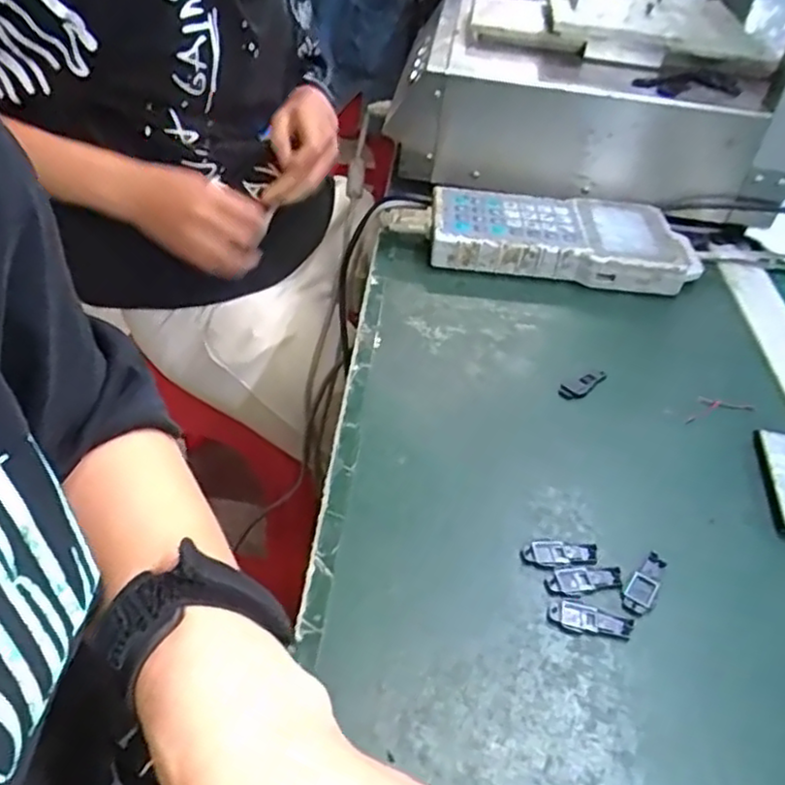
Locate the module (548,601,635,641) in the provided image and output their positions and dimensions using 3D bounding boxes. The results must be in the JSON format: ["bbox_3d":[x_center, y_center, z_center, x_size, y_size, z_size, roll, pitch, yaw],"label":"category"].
[{"bbox_3d":[0.096,0.109,0.340,0.040,0.004,0.016,9,41,4],"label":"module"}]

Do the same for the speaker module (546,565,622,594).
[{"bbox_3d":[0.098,0.093,0.357,0.038,0.004,0.015,-4,42,-10],"label":"speaker module"}]

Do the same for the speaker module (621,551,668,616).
[{"bbox_3d":[0.128,0.097,0.357,0.014,0.004,0.040,28,46,24],"label":"speaker module"}]

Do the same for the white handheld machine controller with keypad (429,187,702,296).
[{"bbox_3d":[0.142,-0.132,0.595,0.216,0.035,0.100,6,41,0],"label":"white handheld machine controller with keypad"}]

